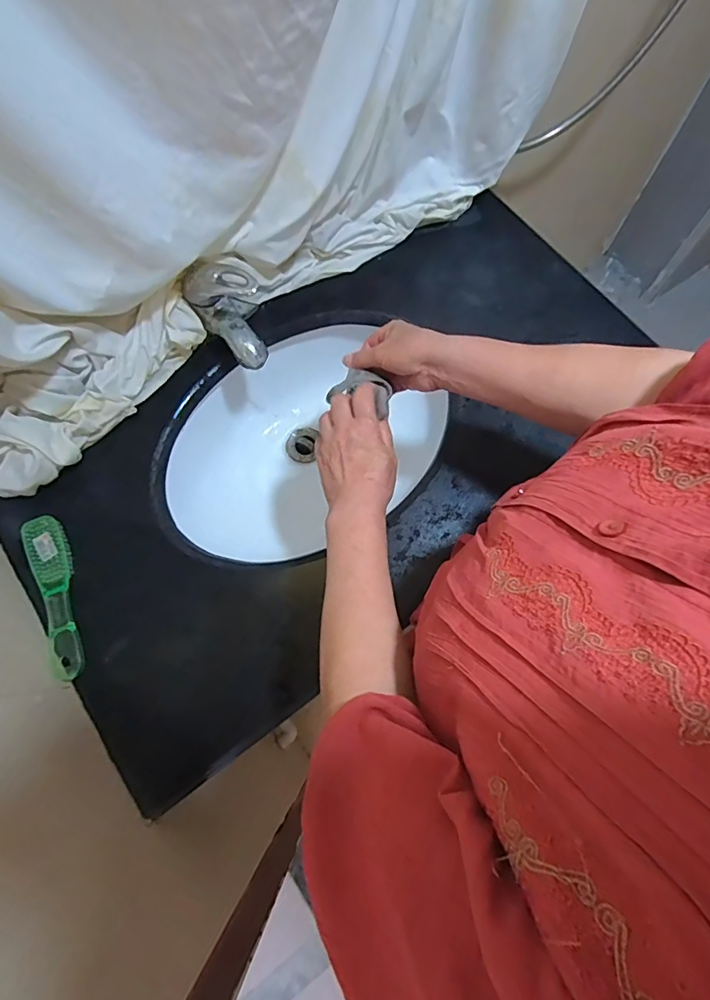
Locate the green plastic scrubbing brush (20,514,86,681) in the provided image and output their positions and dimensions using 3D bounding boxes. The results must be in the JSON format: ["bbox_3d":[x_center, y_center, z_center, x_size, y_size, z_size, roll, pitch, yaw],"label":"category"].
[{"bbox_3d":[-0.347,0.110,0.564,0.046,0.023,0.189,-21,73,-4],"label":"green plastic scrubbing brush"}]

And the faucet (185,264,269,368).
[{"bbox_3d":[-0.147,-0.232,0.612,0.075,0.095,0.126,-41,76,-10],"label":"faucet"}]

